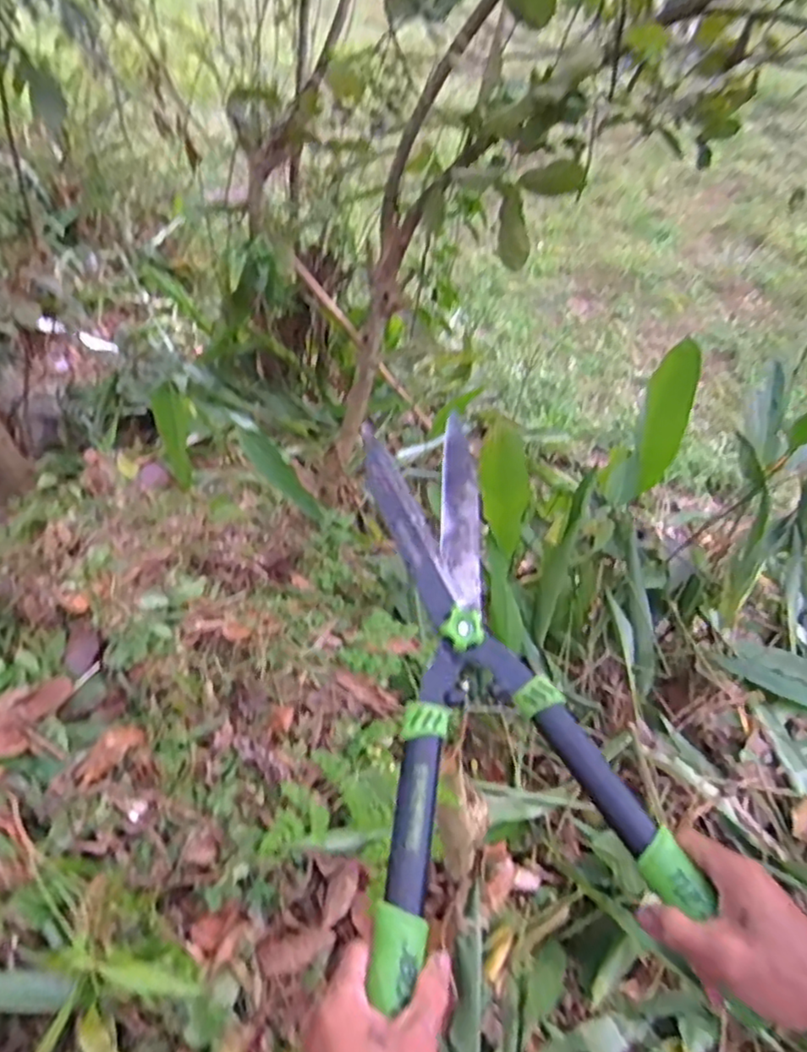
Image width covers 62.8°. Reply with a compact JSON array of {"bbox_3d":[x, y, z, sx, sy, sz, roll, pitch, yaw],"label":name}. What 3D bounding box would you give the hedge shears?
[{"bbox_3d":[0.058,0.105,0.540,0.232,0.039,0.417,-10,66,-5],"label":"hedge shears"}]

